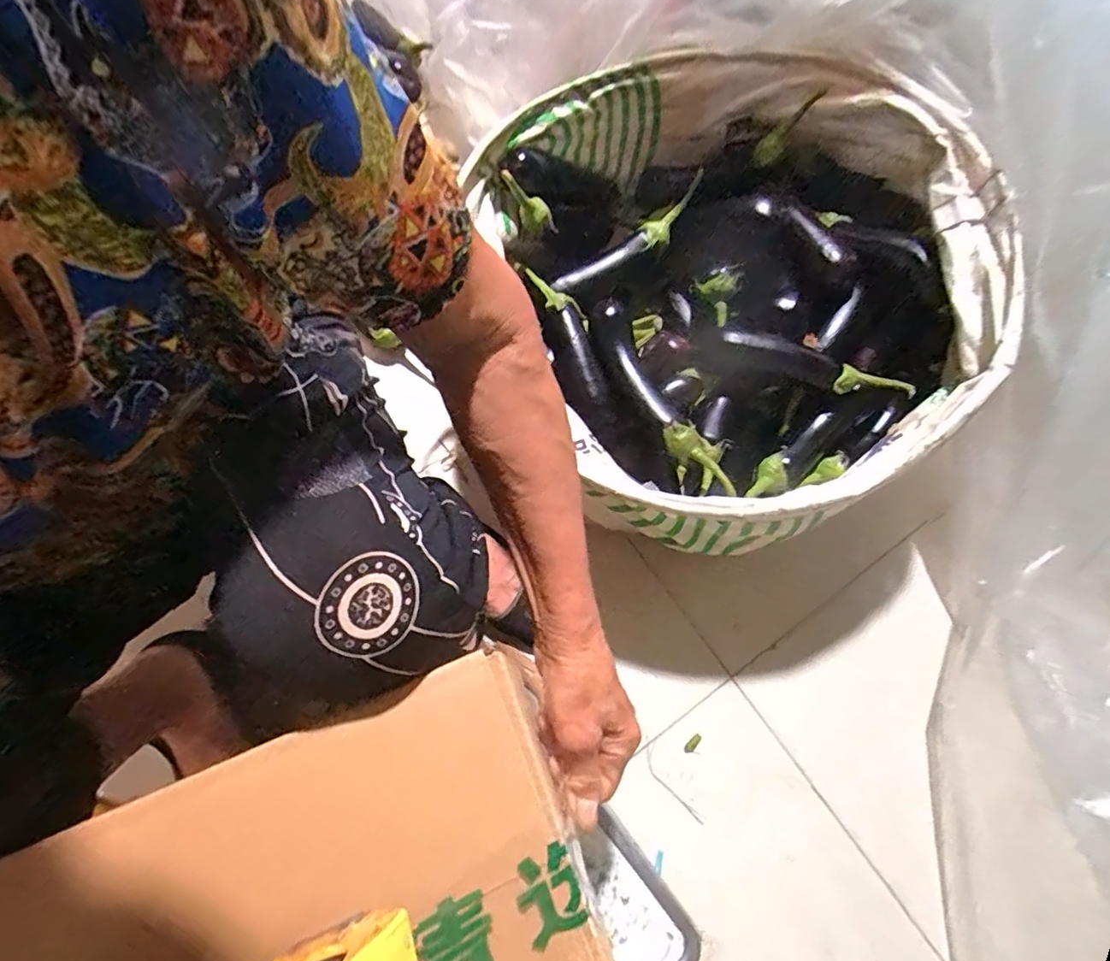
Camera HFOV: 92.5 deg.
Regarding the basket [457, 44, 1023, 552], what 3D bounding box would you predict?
[{"bbox_3d":[0.197,-0.221,0.652,0.508,0.269,0.568,-22,71,-8],"label":"basket"}]

